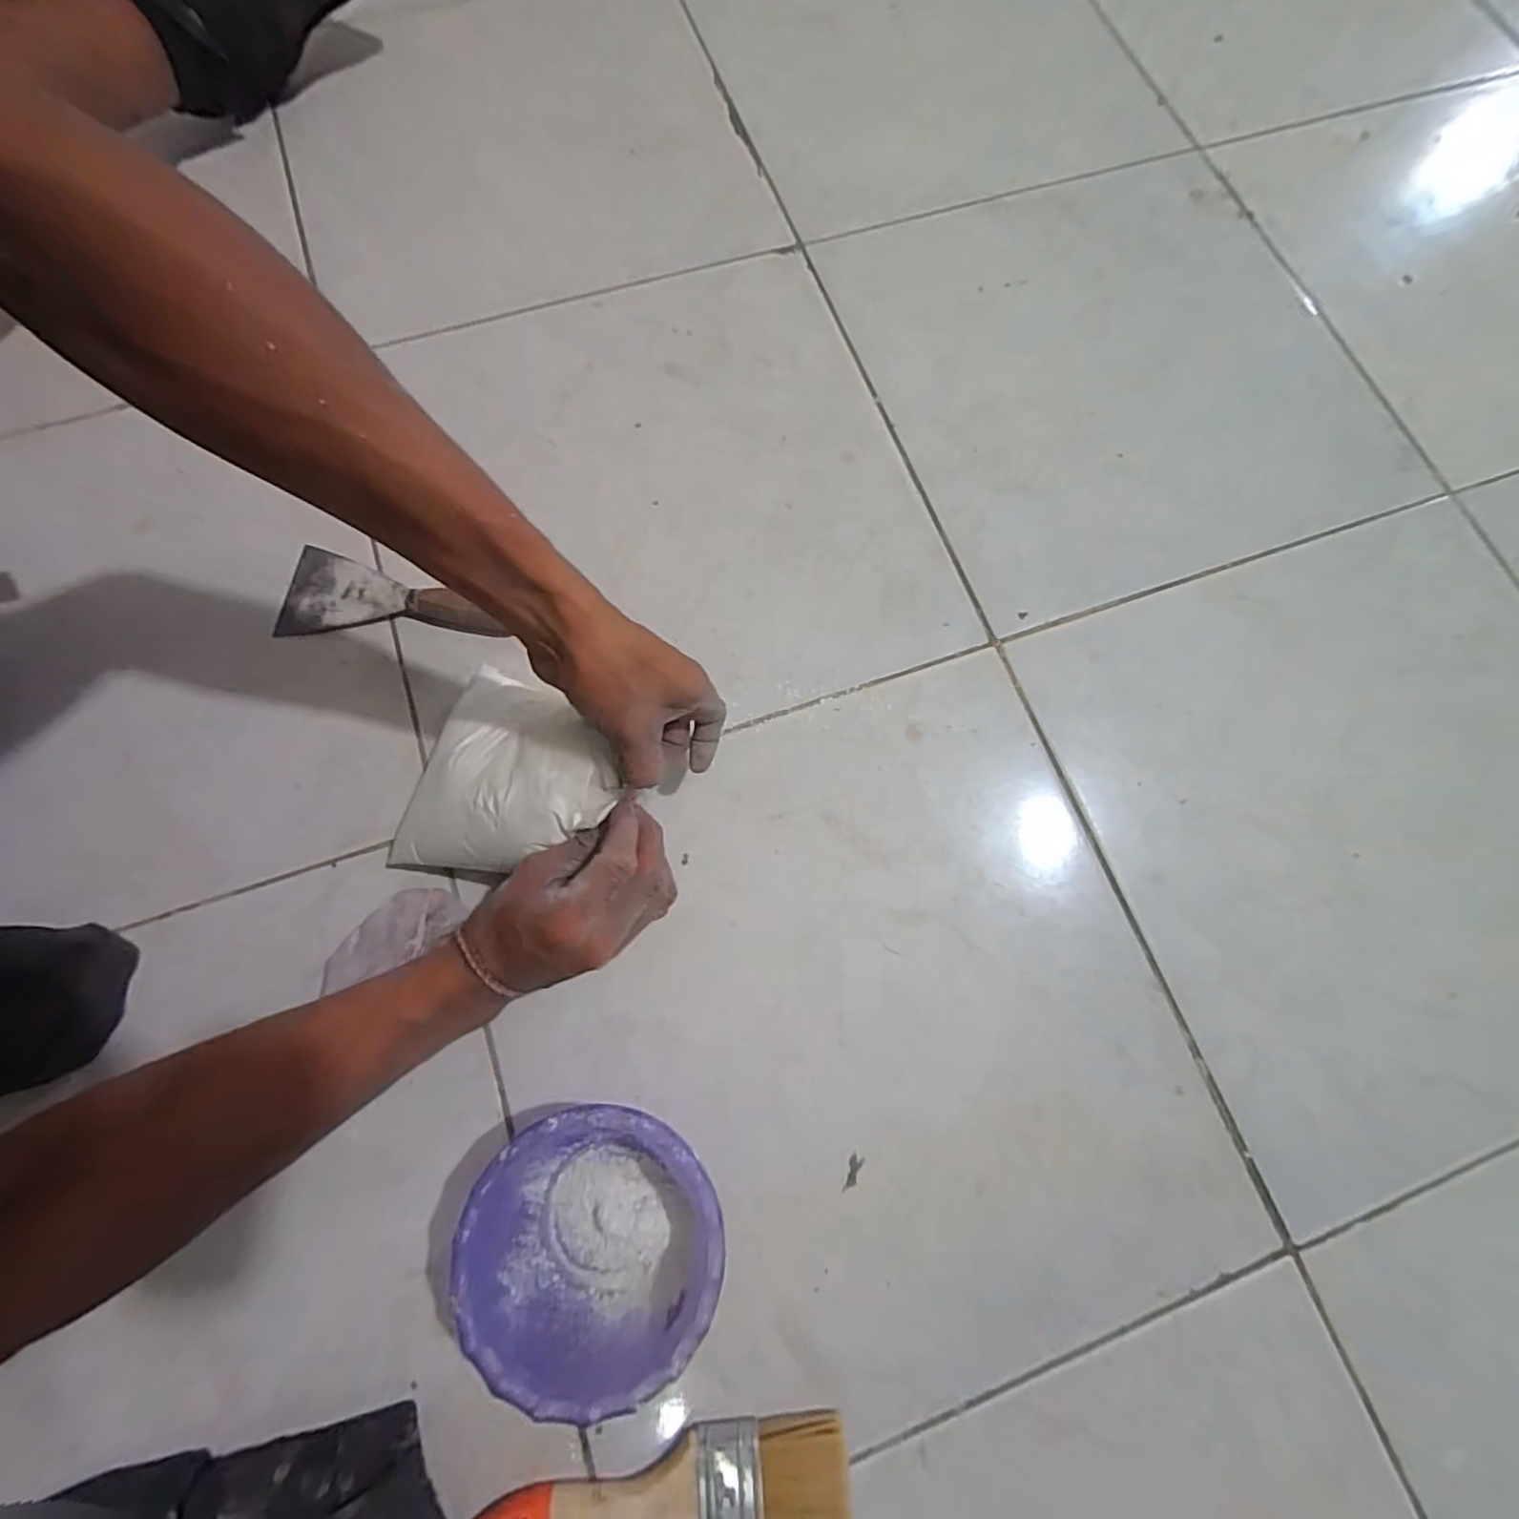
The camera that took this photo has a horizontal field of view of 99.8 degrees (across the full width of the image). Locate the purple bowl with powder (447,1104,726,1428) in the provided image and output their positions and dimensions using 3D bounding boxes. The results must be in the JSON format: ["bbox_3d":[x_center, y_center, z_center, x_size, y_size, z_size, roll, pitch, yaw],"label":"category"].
[{"bbox_3d":[-0.083,0.248,0.337,0.124,0.060,0.123,0,75,-1],"label":"purple bowl with powder"}]

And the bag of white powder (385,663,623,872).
[{"bbox_3d":[-0.143,0.009,0.382,0.145,0.045,0.133,13,69,25],"label":"bag of white powder"}]

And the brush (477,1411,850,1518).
[{"bbox_3d":[-0.047,0.375,0.323,0.181,0.017,0.051,-5,75,-3],"label":"brush"}]

